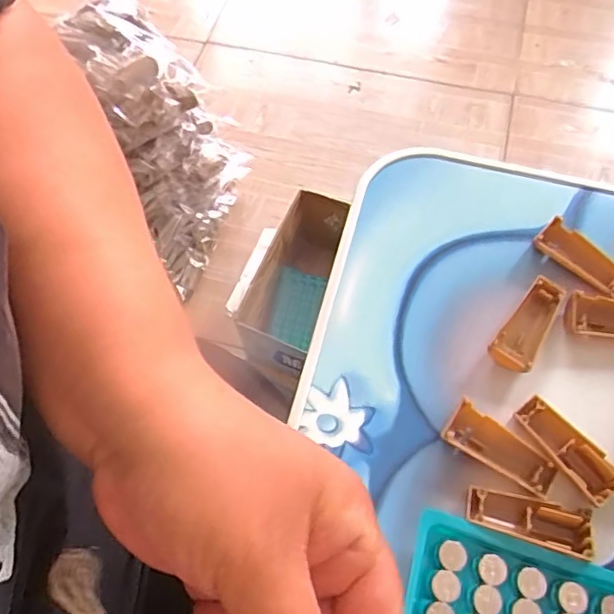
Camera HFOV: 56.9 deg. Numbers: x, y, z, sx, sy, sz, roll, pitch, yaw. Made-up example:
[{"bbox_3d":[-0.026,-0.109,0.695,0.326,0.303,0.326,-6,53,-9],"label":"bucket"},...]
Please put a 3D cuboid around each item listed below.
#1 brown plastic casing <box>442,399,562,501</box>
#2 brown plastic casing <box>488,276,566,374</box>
[{"bbox_3d":[0.084,0.063,0.248,0.048,0.006,0.019,32,69,15],"label":"brown plastic casing"},{"bbox_3d":[0.108,0.009,0.274,0.020,0.008,0.051,36,70,17],"label":"brown plastic casing"}]

